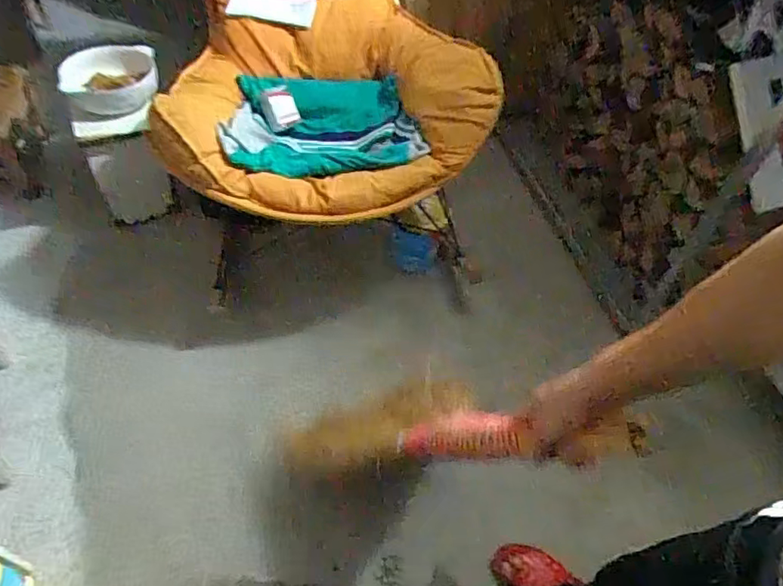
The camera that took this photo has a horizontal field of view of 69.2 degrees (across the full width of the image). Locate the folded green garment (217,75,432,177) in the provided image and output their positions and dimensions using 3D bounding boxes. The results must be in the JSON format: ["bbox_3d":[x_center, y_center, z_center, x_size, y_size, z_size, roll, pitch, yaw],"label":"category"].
[{"bbox_3d":[-0.166,-0.382,1.309,0.425,0.093,0.336,-8,51,-10],"label":"folded green garment"}]

